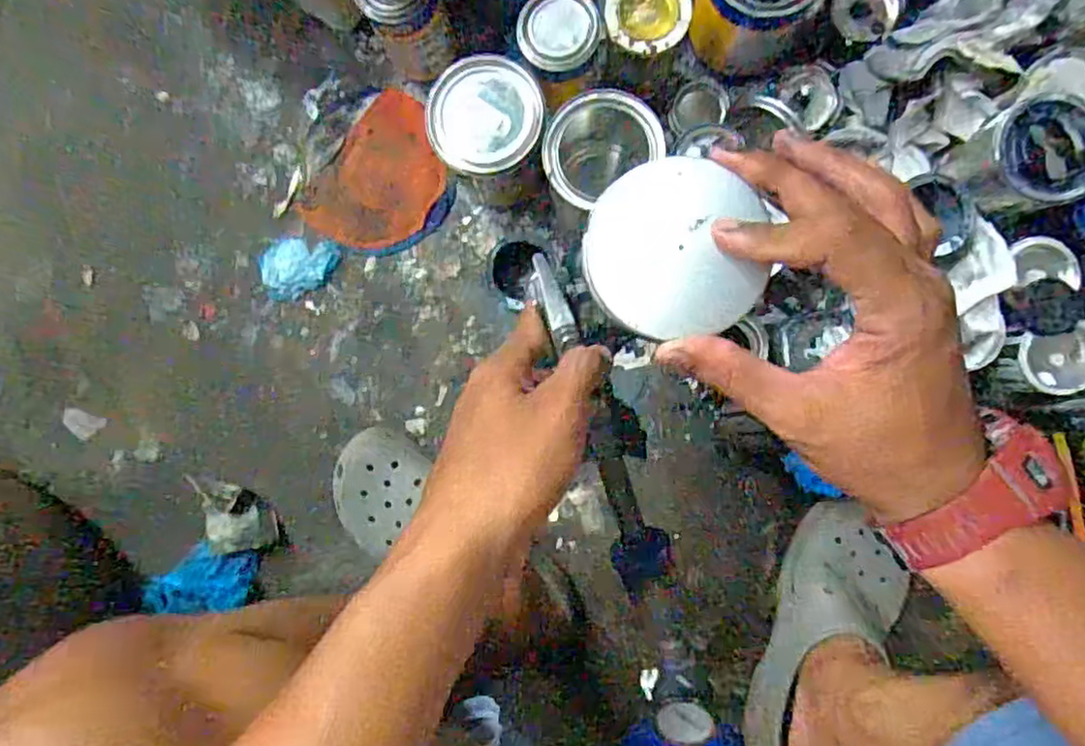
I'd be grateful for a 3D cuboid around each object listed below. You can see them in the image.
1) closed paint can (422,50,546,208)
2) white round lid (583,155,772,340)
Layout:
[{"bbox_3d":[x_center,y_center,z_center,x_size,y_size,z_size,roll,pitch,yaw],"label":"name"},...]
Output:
[{"bbox_3d":[-0.048,-0.225,0.643,0.096,0.129,0.093,-4,89,2],"label":"closed paint can"},{"bbox_3d":[0.055,-0.053,0.285,0.071,0.013,0.073,-5,89,2],"label":"white round lid"}]

